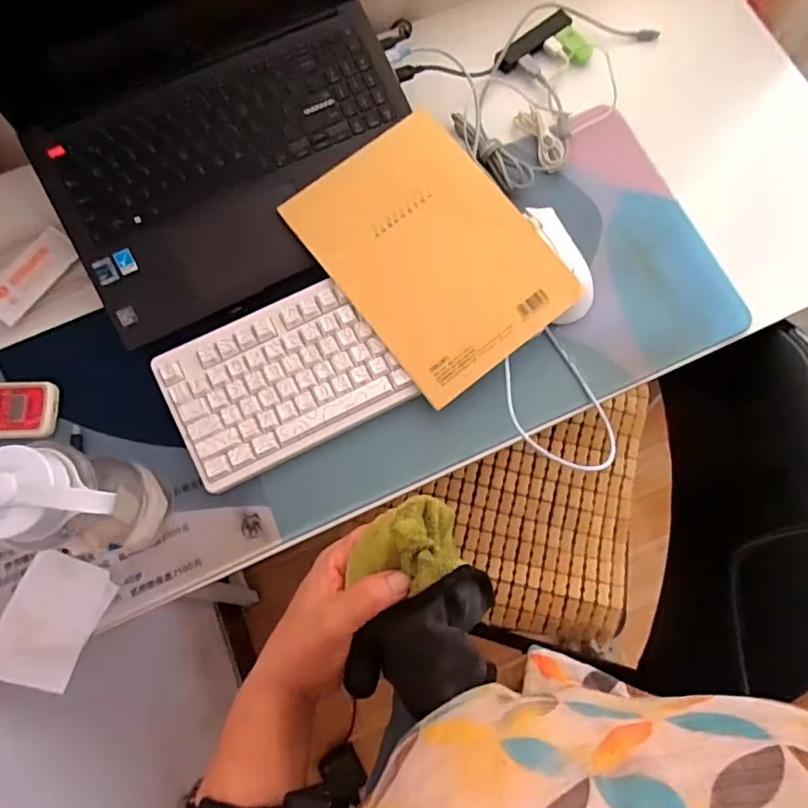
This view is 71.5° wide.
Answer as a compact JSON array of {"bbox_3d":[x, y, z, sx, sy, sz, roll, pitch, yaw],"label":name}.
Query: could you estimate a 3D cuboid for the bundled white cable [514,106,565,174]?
[{"bbox_3d":[0.152,-0.296,0.624,0.032,0.016,0.079,-20,77,-4],"label":"bundled white cable"}]

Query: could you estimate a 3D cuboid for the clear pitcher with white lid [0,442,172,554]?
[{"bbox_3d":[-0.250,0.077,0.444,0.106,0.188,0.073,0,77,1],"label":"clear pitcher with white lid"}]

